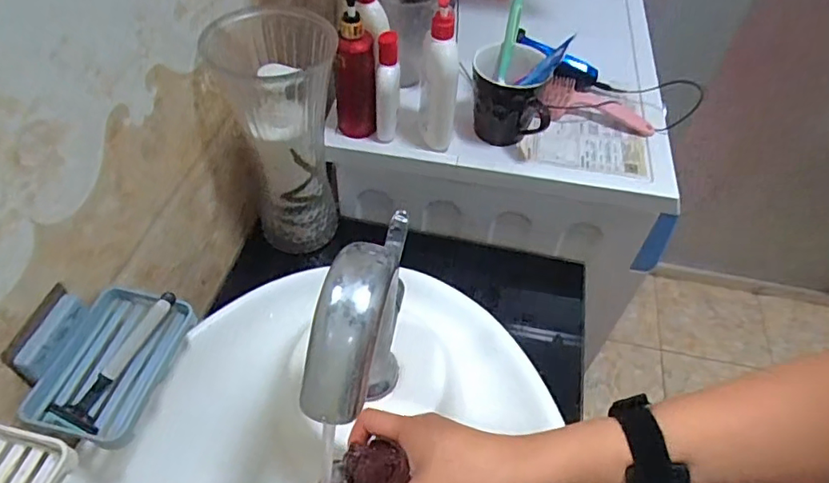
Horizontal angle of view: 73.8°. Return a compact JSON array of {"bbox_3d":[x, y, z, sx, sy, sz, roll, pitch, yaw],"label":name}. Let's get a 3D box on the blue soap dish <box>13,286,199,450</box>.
[{"bbox_3d":[-0.250,0.088,0.444,0.093,0.050,0.129,12,50,6],"label":"blue soap dish"}]

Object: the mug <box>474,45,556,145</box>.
[{"bbox_3d":[0.126,-0.188,0.725,0.106,0.104,0.107,14,50,8],"label":"mug"}]

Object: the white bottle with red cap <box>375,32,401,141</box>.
[{"bbox_3d":[-0.034,-0.192,0.693,0.027,0.137,0.030,-11,51,-13],"label":"white bottle with red cap"}]

